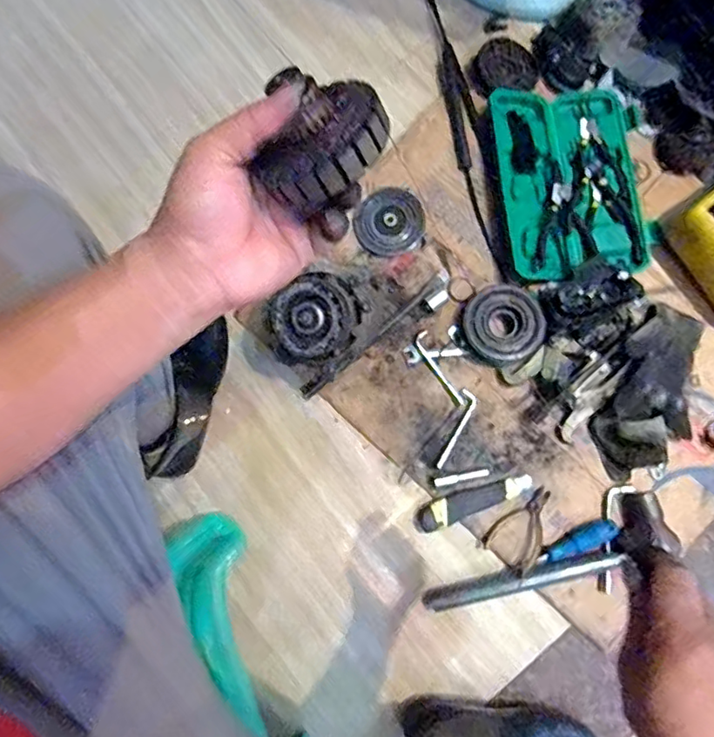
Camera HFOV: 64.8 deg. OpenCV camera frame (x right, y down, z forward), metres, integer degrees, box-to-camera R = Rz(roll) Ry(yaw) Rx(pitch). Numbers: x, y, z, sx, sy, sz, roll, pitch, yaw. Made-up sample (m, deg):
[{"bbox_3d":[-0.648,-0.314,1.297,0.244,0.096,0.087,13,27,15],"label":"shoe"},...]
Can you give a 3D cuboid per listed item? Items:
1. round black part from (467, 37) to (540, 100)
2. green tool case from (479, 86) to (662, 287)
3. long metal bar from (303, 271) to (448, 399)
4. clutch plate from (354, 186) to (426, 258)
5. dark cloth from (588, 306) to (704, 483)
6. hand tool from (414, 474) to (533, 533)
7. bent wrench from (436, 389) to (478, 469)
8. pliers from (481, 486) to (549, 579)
[{"bbox_3d":[0.227,-0.468,0.883,0.100,0.033,0.097,0,80,0],"label":"round black part"},{"bbox_3d":[0.316,-0.278,0.839,0.230,0.038,0.301,-4,80,-1],"label":"green tool case"},{"bbox_3d":[0.029,-0.050,0.814,0.273,0.015,0.022,-39,82,-7],"label":"long metal bar"},{"bbox_3d":[0.050,-0.218,0.842,0.104,0.014,0.095,0,80,0],"label":"clutch plate"},{"bbox_3d":[0.412,0.032,0.777,0.132,0.058,0.250,17,80,3],"label":"dark cloth"},{"bbox_3d":[0.160,0.180,0.774,0.167,0.018,0.038,-23,81,-4],"label":"hand tool"},{"bbox_3d":[0.142,0.088,0.794,0.024,0.006,0.116,21,81,4],"label":"bent wrench"},{"bbox_3d":[0.231,0.217,0.769,0.069,0.013,0.115,39,82,6],"label":"pliers"}]

